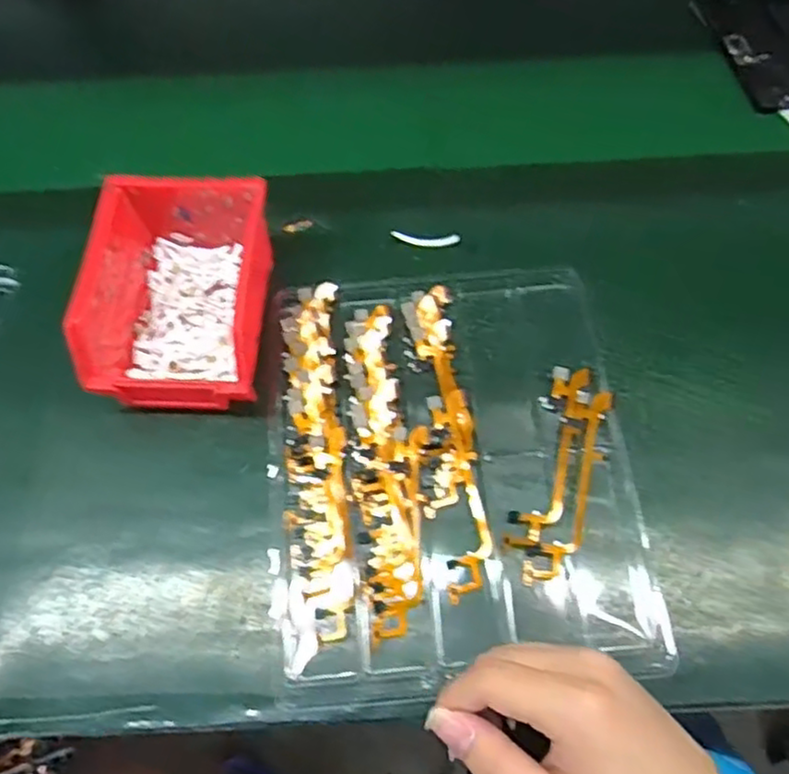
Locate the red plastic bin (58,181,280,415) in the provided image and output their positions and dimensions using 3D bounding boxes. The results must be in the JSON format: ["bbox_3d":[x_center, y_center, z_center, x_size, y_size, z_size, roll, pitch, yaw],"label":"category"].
[{"bbox_3d":[-0.139,-0.060,0.446,0.102,0.078,0.139,2,62,3],"label":"red plastic bin"}]

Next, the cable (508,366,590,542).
[{"bbox_3d":[0.099,0.037,0.422,0.029,0.006,0.119,16,63,10],"label":"cable"}]

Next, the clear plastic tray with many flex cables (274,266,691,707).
[{"bbox_3d":[0.036,0.043,0.425,0.220,0.019,0.265,-4,61,-1],"label":"clear plastic tray with many flex cables"}]

